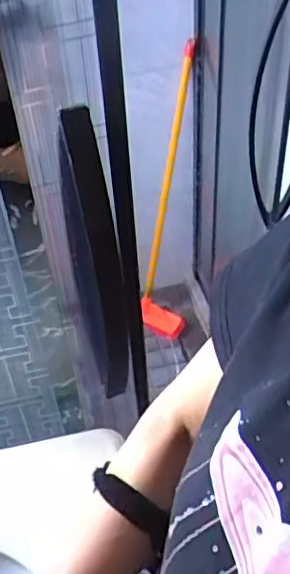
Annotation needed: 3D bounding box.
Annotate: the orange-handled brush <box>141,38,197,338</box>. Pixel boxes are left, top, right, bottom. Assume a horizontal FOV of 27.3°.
[{"bbox_3d":[0.085,-0.254,1.752,0.143,0.876,0.115,12,26,15],"label":"orange-handled brush"}]

